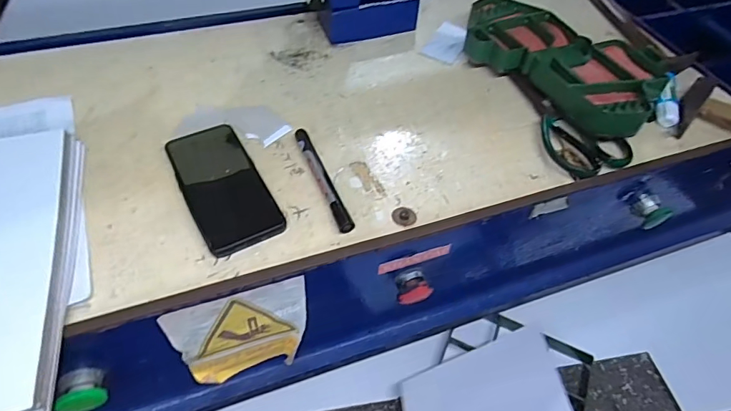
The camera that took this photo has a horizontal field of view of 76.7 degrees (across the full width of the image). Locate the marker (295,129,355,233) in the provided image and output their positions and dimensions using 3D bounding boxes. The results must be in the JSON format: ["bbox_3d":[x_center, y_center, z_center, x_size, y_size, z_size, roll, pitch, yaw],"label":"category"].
[{"bbox_3d":[-0.046,-0.029,0.487,0.015,0.014,0.145,-17,54,-16],"label":"marker"}]

